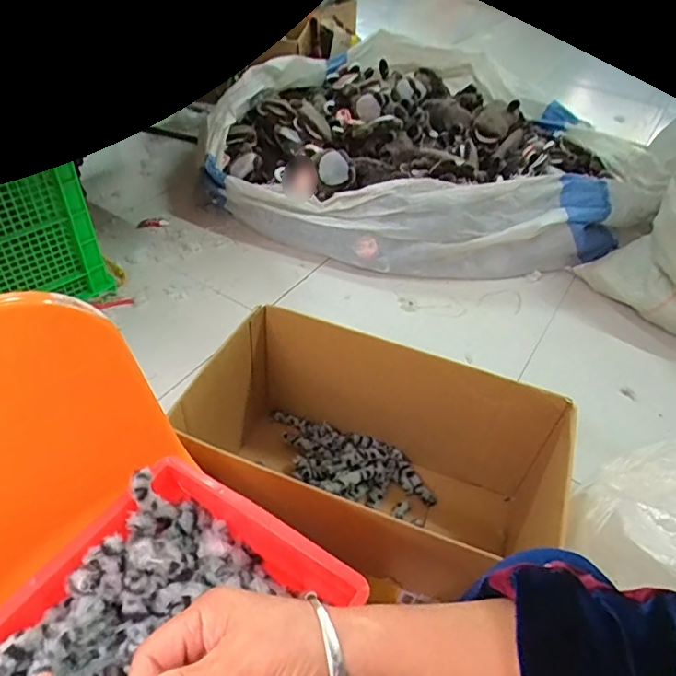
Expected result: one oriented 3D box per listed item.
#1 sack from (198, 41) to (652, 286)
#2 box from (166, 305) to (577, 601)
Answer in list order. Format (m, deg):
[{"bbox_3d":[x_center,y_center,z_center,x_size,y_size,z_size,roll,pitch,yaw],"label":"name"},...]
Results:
[{"bbox_3d":[0.224,-0.565,1.614,1.120,0.286,0.906,10,44,4],"label":"sack"},{"bbox_3d":[0.042,0.189,0.835,0.527,0.269,0.323,17,45,11],"label":"box"}]

